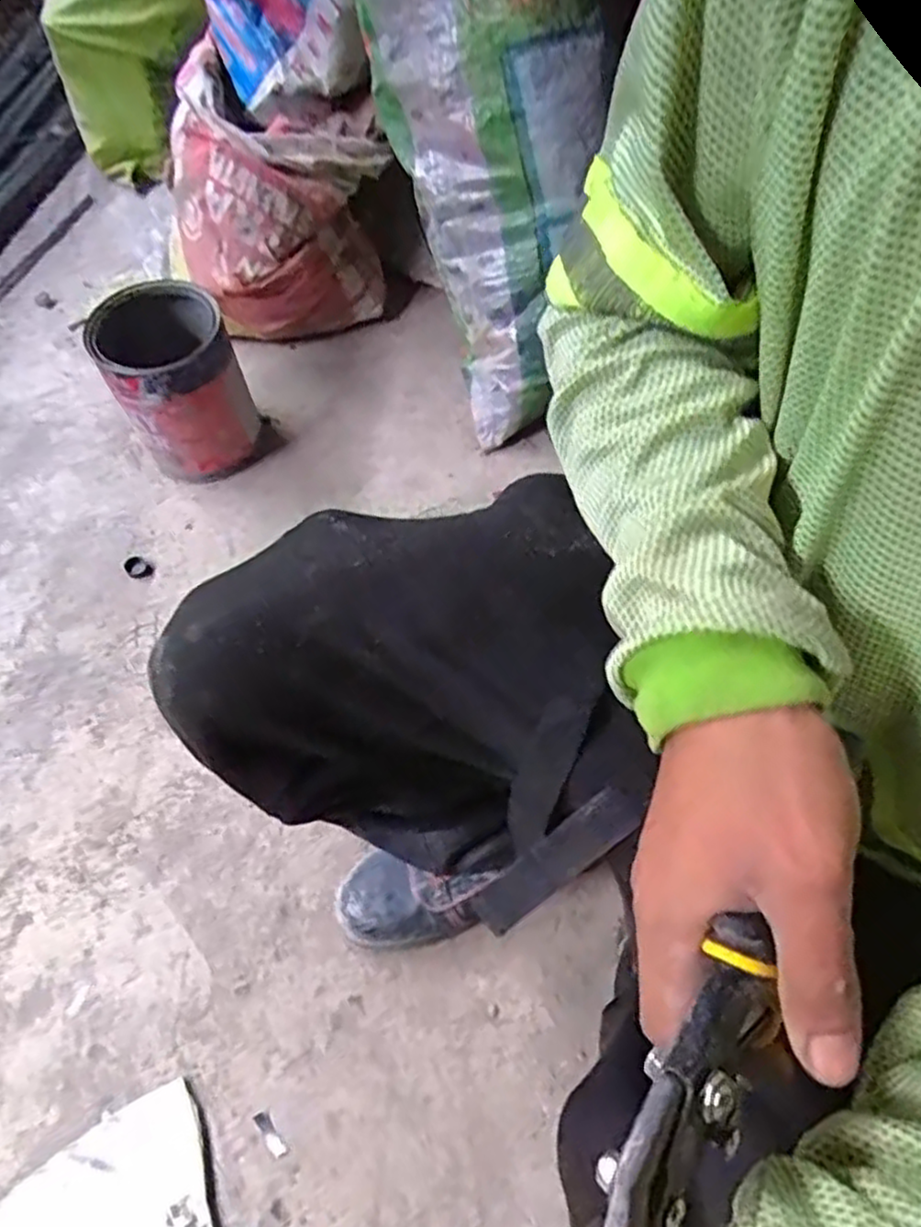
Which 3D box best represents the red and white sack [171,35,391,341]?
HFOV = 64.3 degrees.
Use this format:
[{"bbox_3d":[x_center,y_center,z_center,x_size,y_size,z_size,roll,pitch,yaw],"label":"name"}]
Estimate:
[{"bbox_3d":[-0.250,-0.566,1.038,0.304,0.284,0.176,-15,61,-6],"label":"red and white sack"}]

